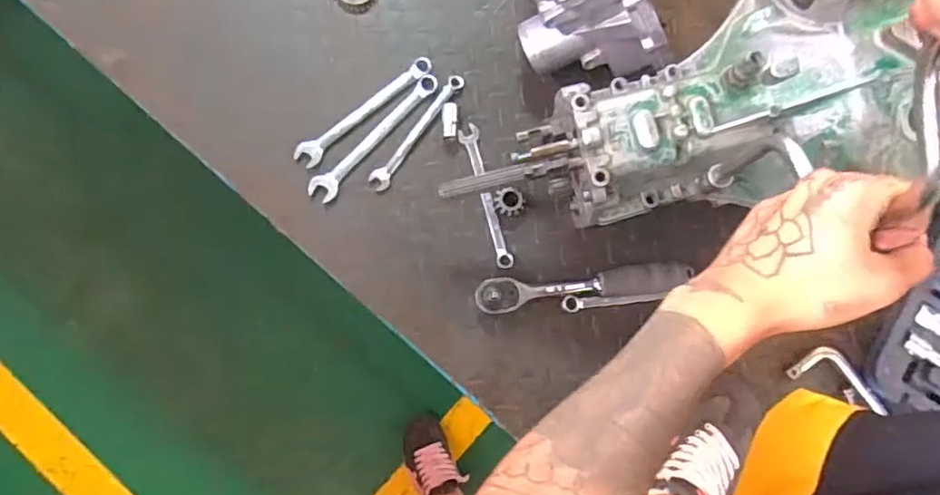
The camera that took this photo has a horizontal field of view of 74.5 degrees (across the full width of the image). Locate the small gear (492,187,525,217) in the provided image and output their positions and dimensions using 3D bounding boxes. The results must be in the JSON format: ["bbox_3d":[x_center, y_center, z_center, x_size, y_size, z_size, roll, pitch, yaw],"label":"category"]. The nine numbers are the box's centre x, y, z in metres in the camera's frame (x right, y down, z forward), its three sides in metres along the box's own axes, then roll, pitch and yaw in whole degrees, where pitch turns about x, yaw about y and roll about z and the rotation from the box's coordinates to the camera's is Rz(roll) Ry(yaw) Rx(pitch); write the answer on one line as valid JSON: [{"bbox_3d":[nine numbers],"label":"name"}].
[{"bbox_3d":[0.045,-0.053,0.707,0.033,0.018,0.032,1,83,-4],"label":"small gear"}]

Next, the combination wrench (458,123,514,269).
[{"bbox_3d":[0.020,-0.060,0.712,0.023,0.010,0.170,-16,84,-6],"label":"combination wrench"}]

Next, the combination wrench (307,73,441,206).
[{"bbox_3d":[-0.110,-0.128,0.710,0.029,0.006,0.192,42,82,2],"label":"combination wrench"}]

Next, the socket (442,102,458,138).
[{"bbox_3d":[-0.023,-0.148,0.716,0.017,0.012,0.041,2,83,-4],"label":"socket"}]

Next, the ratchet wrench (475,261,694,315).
[{"bbox_3d":[0.124,0.043,0.690,0.233,0.042,0.035,-6,83,-5],"label":"ratchet wrench"}]

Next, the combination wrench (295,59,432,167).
[{"bbox_3d":[-0.122,-0.159,0.712,0.186,0.007,0.029,-41,87,-8],"label":"combination wrench"}]

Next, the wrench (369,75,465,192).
[{"bbox_3d":[-0.061,-0.135,0.714,0.022,0.007,0.162,35,82,1],"label":"wrench"}]

